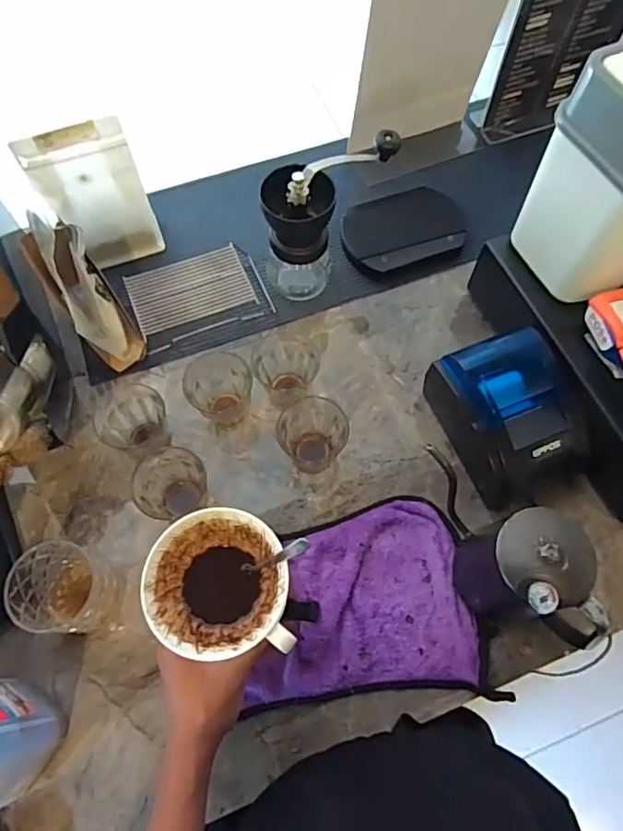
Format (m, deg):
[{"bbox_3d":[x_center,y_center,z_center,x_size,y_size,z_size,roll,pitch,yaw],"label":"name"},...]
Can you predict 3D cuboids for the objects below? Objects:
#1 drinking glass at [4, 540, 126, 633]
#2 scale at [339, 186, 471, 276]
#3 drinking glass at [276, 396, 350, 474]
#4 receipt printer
[{"bbox_3d":[-0.245,0.177,0.550,0.084,0.089,0.085,0,66,0],"label":"drinking glass"},{"bbox_3d":[0.131,-0.268,0.774,0.178,0.022,0.120,-22,68,-9],"label":"scale"},{"bbox_3d":[0.001,0.022,0.634,0.079,0.071,0.089,-20,68,-9],"label":"drinking glass"},{"bbox_3d":[0.232,0.005,0.620,0.135,0.099,0.171,-16,67,-7],"label":"receipt printer"}]

